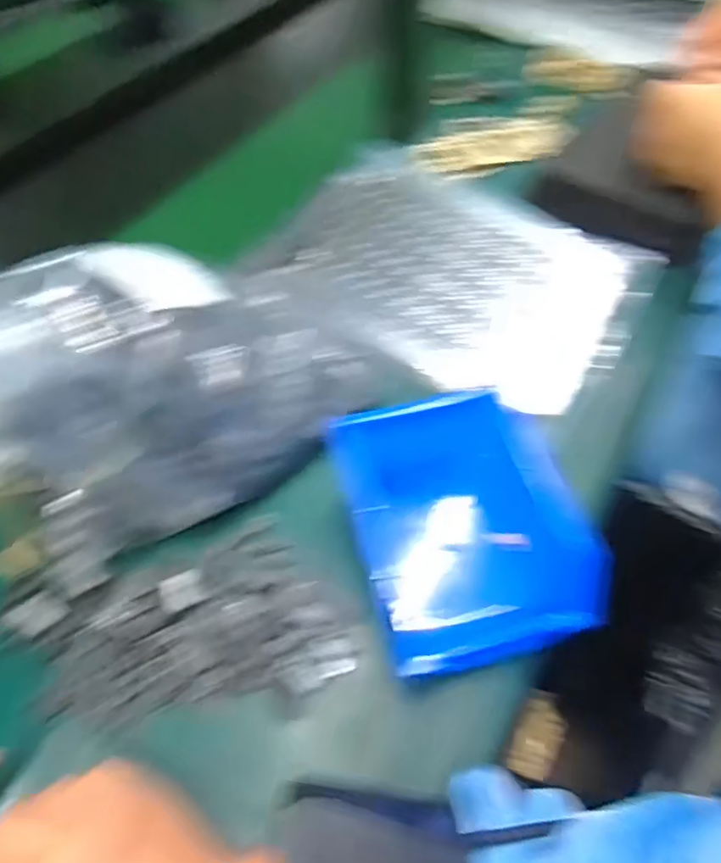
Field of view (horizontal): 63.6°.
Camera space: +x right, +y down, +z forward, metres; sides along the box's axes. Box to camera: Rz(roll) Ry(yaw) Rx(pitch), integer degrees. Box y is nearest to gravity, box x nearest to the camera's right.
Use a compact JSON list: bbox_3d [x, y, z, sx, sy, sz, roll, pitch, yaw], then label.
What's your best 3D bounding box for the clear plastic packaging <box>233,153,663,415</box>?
[{"bbox_3d":[0.076,-0.141,0.480,0.292,0.028,0.224,27,60,18],"label":"clear plastic packaging"}]

